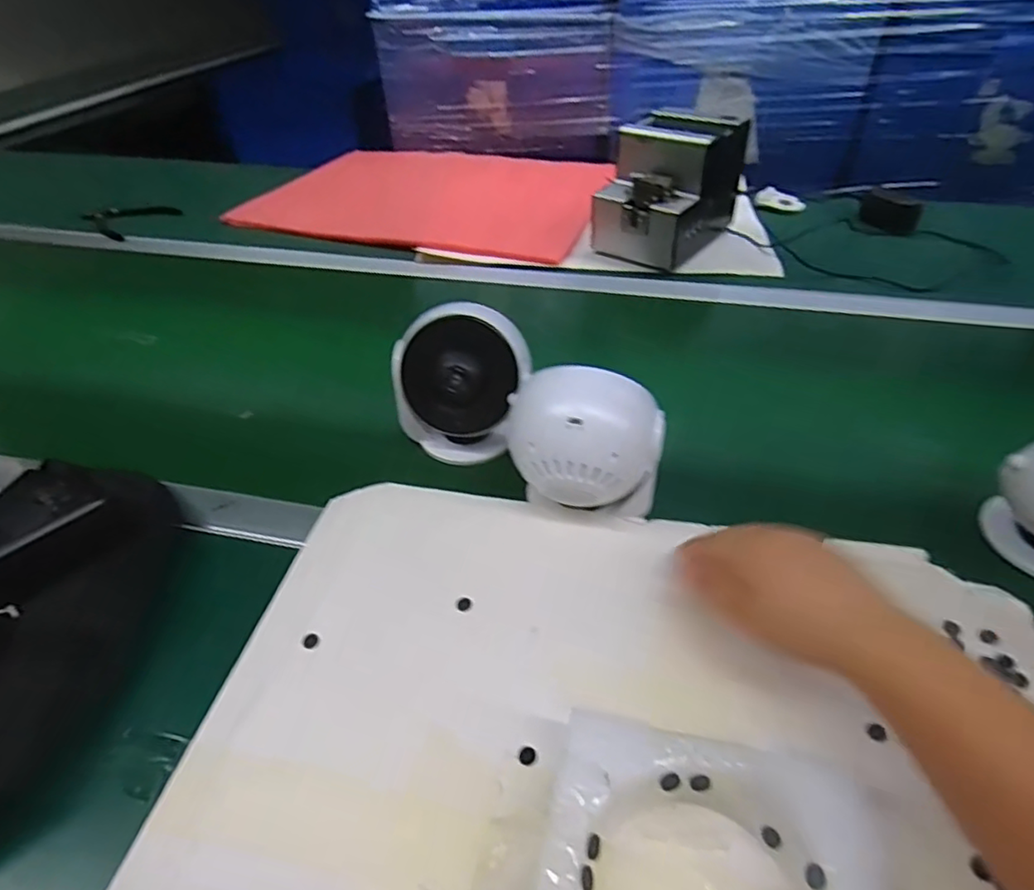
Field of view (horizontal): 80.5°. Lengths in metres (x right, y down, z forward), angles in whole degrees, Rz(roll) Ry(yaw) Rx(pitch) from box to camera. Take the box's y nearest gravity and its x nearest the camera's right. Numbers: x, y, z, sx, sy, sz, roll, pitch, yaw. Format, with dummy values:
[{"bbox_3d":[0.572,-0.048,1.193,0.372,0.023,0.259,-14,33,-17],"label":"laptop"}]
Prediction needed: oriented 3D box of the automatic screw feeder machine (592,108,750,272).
[{"bbox_3d":[0.205,-0.343,0.813,0.128,0.145,0.193,26,48,28],"label":"automatic screw feeder machine"}]

